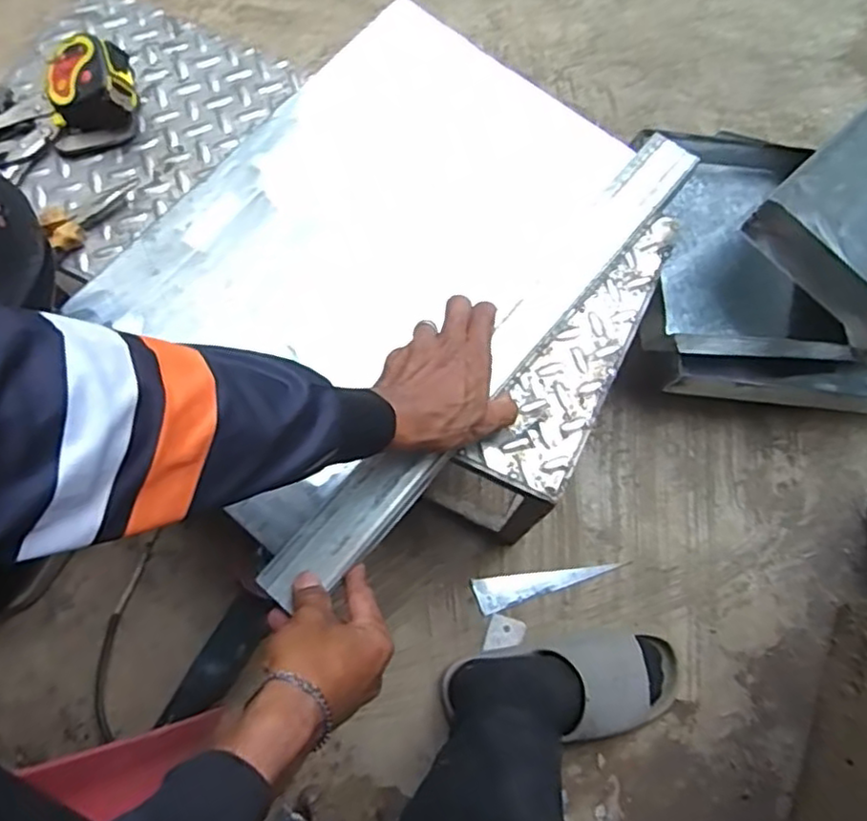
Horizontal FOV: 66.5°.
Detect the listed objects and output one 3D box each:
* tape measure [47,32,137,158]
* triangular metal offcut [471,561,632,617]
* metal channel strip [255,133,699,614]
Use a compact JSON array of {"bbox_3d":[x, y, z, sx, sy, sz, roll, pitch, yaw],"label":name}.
[{"bbox_3d":[-0.328,-0.304,0.627,0.088,0.060,0.088,-17,74,-6],"label":"tape measure"},{"bbox_3d":[0.143,0.213,0.812,0.186,0.011,0.039,-10,74,-4],"label":"triangular metal offcut"},{"bbox_3d":[0.054,-0.044,0.561,0.051,0.031,0.518,40,77,10],"label":"metal channel strip"}]

